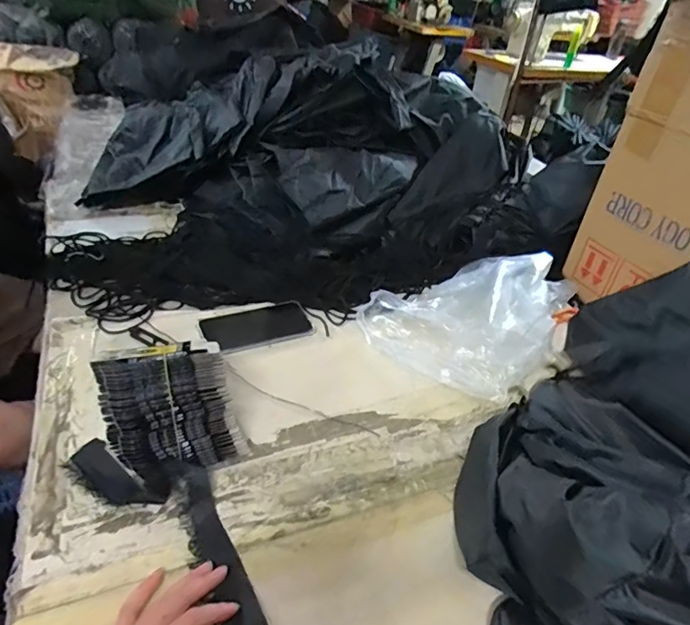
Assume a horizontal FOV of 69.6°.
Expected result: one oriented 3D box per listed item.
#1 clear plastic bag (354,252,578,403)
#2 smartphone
[{"bbox_3d":[0.189,-0.008,0.727,0.228,0.093,0.277,32,44,29],"label":"clear plastic bag"},{"bbox_3d":[-0.128,0.019,0.721,0.147,0.016,0.086,-13,42,-24],"label":"smartphone"}]

